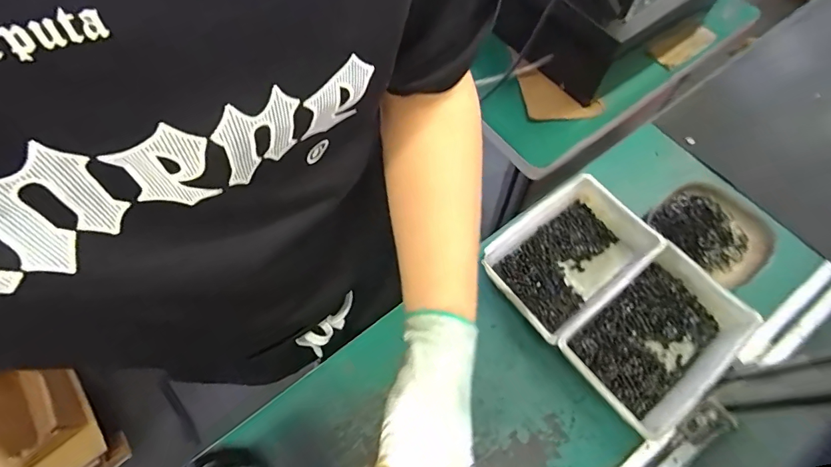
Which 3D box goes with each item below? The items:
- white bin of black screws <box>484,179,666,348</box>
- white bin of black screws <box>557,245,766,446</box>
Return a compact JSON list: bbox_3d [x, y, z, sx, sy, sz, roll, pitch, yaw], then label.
[{"bbox_3d":[0.193,0.028,0.567,0.194,0.060,0.146,-33,68,-15],"label":"white bin of black screws"},{"bbox_3d":[0.280,0.127,0.516,0.200,0.055,0.143,-37,69,-16],"label":"white bin of black screws"}]

